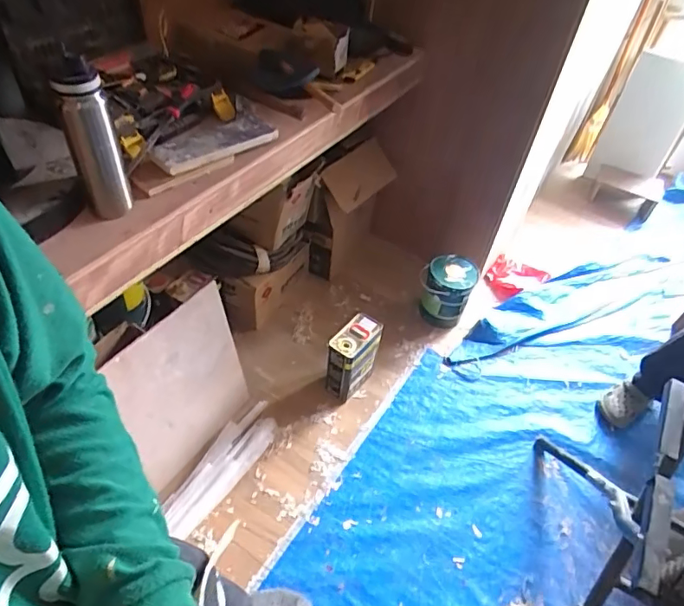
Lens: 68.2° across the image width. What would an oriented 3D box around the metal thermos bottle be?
[{"bbox_3d":[-0.408,-0.257,0.832,0.073,0.270,0.072,-18,52,-22],"label":"metal thermos bottle"}]

